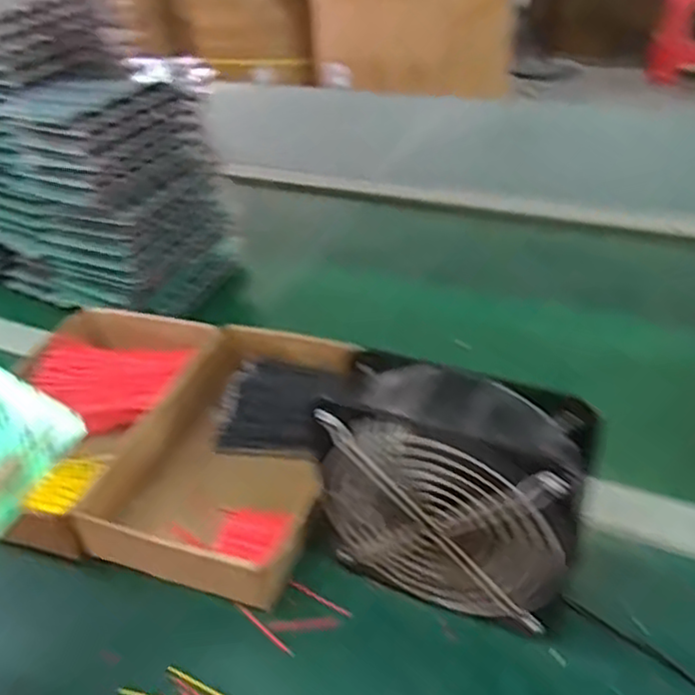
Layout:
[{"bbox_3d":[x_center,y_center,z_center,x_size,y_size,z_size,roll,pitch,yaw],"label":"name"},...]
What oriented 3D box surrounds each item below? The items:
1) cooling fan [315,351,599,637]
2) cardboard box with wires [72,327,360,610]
[{"bbox_3d":[0.063,0.089,0.416,0.142,0.153,0.065,14,41,24],"label":"cooling fan"},{"bbox_3d":[-0.086,0.078,0.524,0.146,0.068,0.203,8,39,17],"label":"cardboard box with wires"}]

